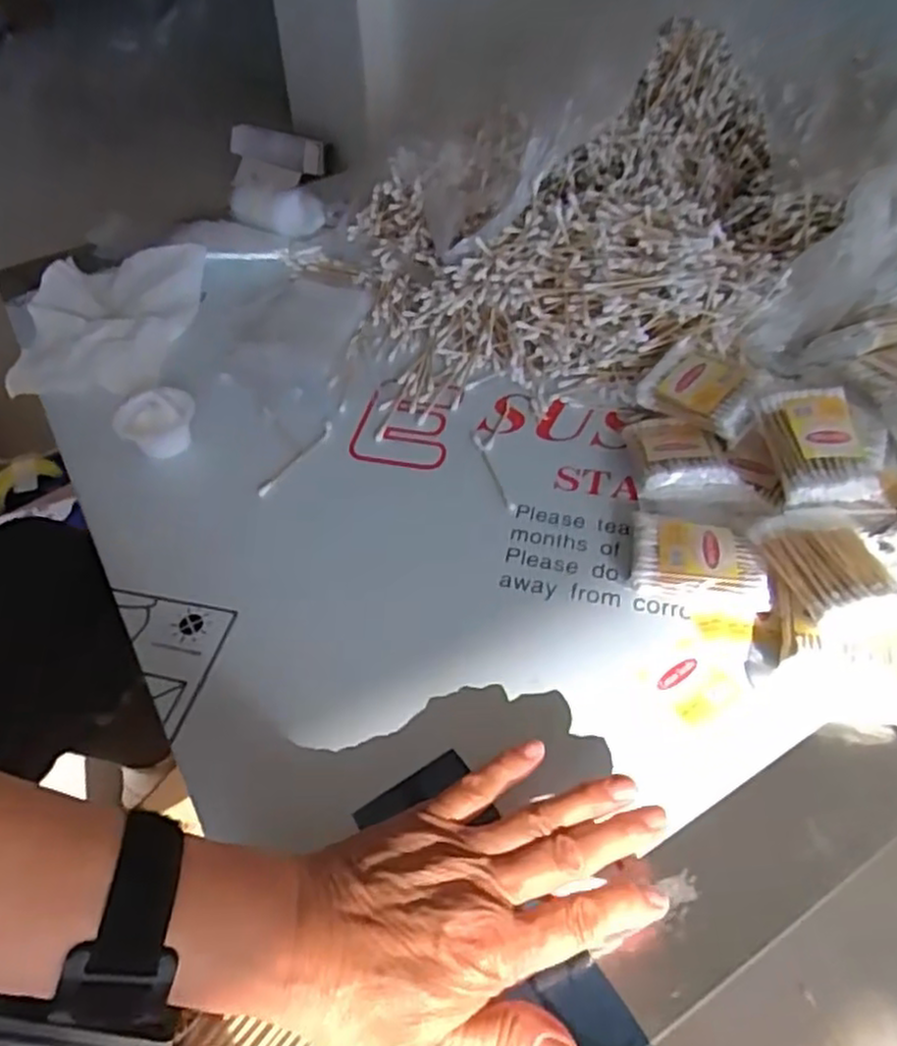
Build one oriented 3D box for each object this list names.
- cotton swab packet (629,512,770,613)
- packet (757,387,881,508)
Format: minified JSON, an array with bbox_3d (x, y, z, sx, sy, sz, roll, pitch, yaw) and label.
[{"bbox_3d":[0.148,0.024,0.433,0.077,0.021,0.051,11,52,10],"label":"cotton swab packet"},{"bbox_3d":[0.224,-0.046,0.444,0.056,0.027,0.075,-4,48,-2],"label":"packet"}]

